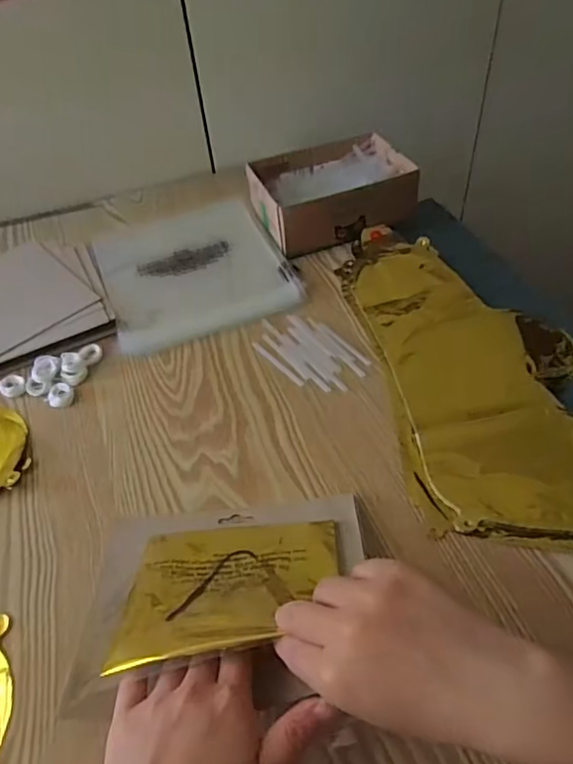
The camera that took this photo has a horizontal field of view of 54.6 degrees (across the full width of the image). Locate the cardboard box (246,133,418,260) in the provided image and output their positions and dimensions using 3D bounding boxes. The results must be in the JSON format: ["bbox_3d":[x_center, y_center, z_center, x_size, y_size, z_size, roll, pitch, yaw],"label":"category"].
[{"bbox_3d":[0.057,-0.238,0.702,0.188,0.067,0.141,-16,49,-8],"label":"cardboard box"}]

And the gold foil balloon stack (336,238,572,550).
[{"bbox_3d":[0.188,-0.004,0.536,0.194,0.033,0.396,-8,48,-1],"label":"gold foil balloon stack"}]

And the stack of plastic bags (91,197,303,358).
[{"bbox_3d":[-0.110,-0.134,0.657,0.203,0.019,0.208,-19,49,-11],"label":"stack of plastic bags"}]

